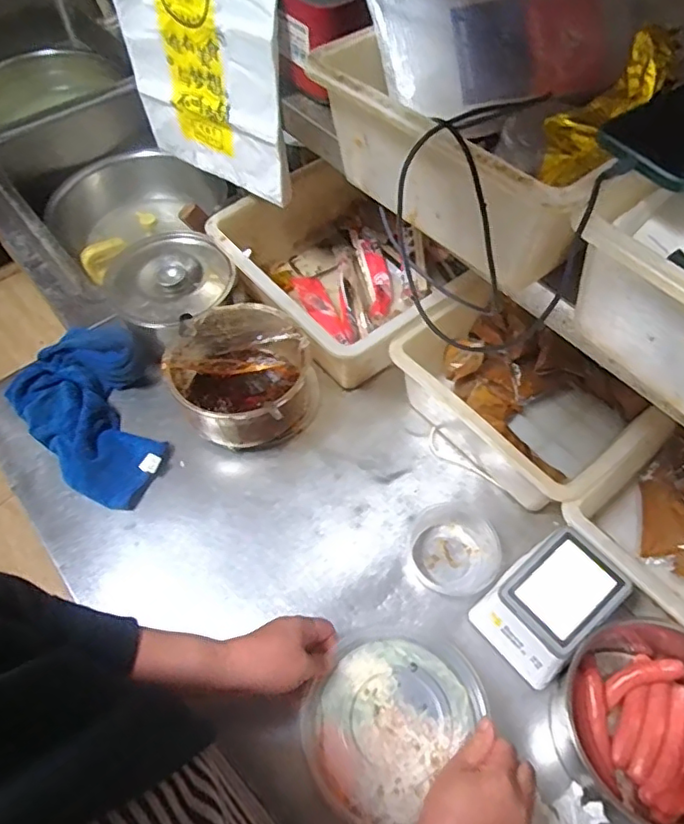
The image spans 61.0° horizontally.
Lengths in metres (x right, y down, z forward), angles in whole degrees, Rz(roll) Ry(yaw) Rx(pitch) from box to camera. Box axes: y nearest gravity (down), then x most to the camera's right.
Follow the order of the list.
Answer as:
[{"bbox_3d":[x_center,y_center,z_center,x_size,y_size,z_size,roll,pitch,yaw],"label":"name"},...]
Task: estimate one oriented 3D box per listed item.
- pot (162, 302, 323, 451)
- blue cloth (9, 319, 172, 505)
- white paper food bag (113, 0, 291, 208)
[{"bbox_3d":[-0.125,-0.043,0.750,0.169,0.104,0.167,2,56,-3],"label":"pot"},{"bbox_3d":[-0.316,-0.014,0.745,0.163,0.060,0.274,-37,66,-24],"label":"blue cloth"},{"bbox_3d":[-0.164,-0.417,0.692,0.229,0.290,0.042,33,60,17],"label":"white paper food bag"}]

